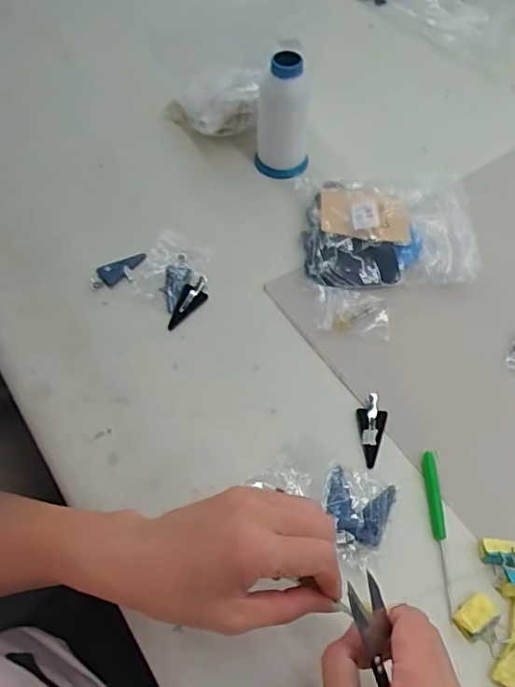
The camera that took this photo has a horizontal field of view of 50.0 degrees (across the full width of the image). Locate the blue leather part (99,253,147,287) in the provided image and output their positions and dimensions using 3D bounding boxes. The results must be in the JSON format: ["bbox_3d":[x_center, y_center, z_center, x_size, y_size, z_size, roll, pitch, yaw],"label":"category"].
[{"bbox_3d":[-0.133,-0.075,0.547,0.049,0.006,0.024,-33,62,-18],"label":"blue leather part"}]

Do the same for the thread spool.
[{"bbox_3d":[0.025,-0.243,0.584,0.058,0.113,0.053,0,57,2],"label":"thread spool"}]

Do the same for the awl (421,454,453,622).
[{"bbox_3d":[0.136,0.138,0.412,0.012,0.011,0.118,0,57,2],"label":"awl"}]

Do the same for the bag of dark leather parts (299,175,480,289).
[{"bbox_3d":[0.128,-0.121,0.557,0.160,0.035,0.145,-2,57,1],"label":"bag of dark leather parts"}]

